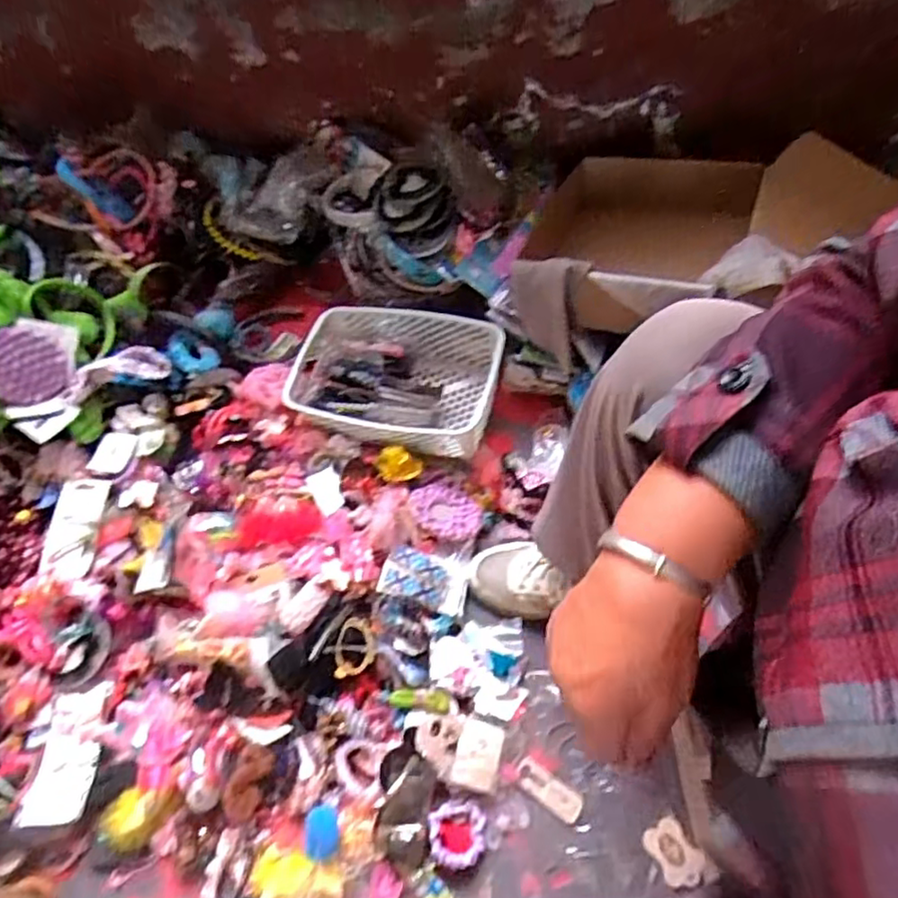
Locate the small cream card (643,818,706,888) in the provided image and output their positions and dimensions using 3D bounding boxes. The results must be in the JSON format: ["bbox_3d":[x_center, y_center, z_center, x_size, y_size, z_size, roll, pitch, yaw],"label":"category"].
[{"bbox_3d":[0.228,0.410,0.644,0.044,0.005,0.060,-36,67,2],"label":"small cream card"}]

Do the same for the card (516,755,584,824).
[{"bbox_3d":[0.109,0.373,0.694,0.075,0.015,0.029,30,65,21],"label":"card"}]

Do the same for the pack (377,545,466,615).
[{"bbox_3d":[-0.030,0.157,0.788,0.098,0.043,0.069,9,59,10],"label":"pack"}]

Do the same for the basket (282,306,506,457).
[{"bbox_3d":[-0.085,-0.102,0.945,0.309,0.085,0.204,10,59,11],"label":"basket"}]

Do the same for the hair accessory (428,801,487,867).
[{"bbox_3d":[0.008,0.405,0.668,0.059,0.013,0.058,8,50,-13],"label":"hair accessory"}]

